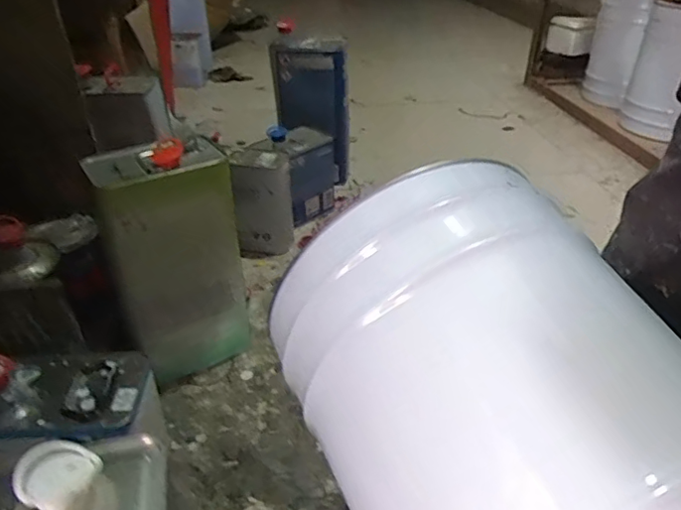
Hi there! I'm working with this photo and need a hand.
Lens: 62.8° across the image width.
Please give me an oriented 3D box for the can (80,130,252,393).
[{"bbox_3d":[-0.226,0.019,0.774,0.161,0.322,0.111,-17,36,-24],"label":"can"}]

